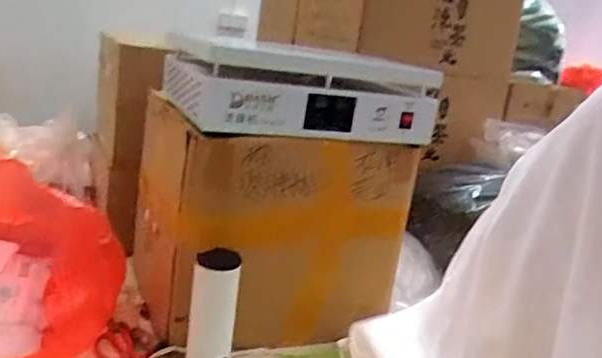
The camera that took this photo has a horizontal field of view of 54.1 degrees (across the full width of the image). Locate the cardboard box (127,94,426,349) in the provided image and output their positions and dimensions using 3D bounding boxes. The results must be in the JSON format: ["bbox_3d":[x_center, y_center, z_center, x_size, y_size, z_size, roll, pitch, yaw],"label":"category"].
[{"bbox_3d":[-0.073,0.082,1.117,0.456,0.377,0.284,-2,18,-33],"label":"cardboard box"}]

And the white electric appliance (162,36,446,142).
[{"bbox_3d":[0.006,-0.167,1.066,0.455,0.132,0.245,1,17,-25],"label":"white electric appliance"}]

